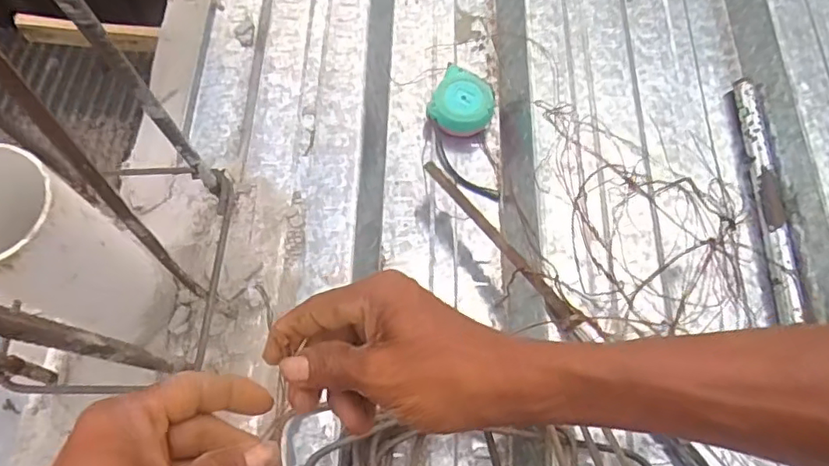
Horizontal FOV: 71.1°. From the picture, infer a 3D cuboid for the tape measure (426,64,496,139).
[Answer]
[{"bbox_3d":[0.062,-0.160,0.739,0.077,0.041,0.082,1,67,-2],"label":"tape measure"}]

